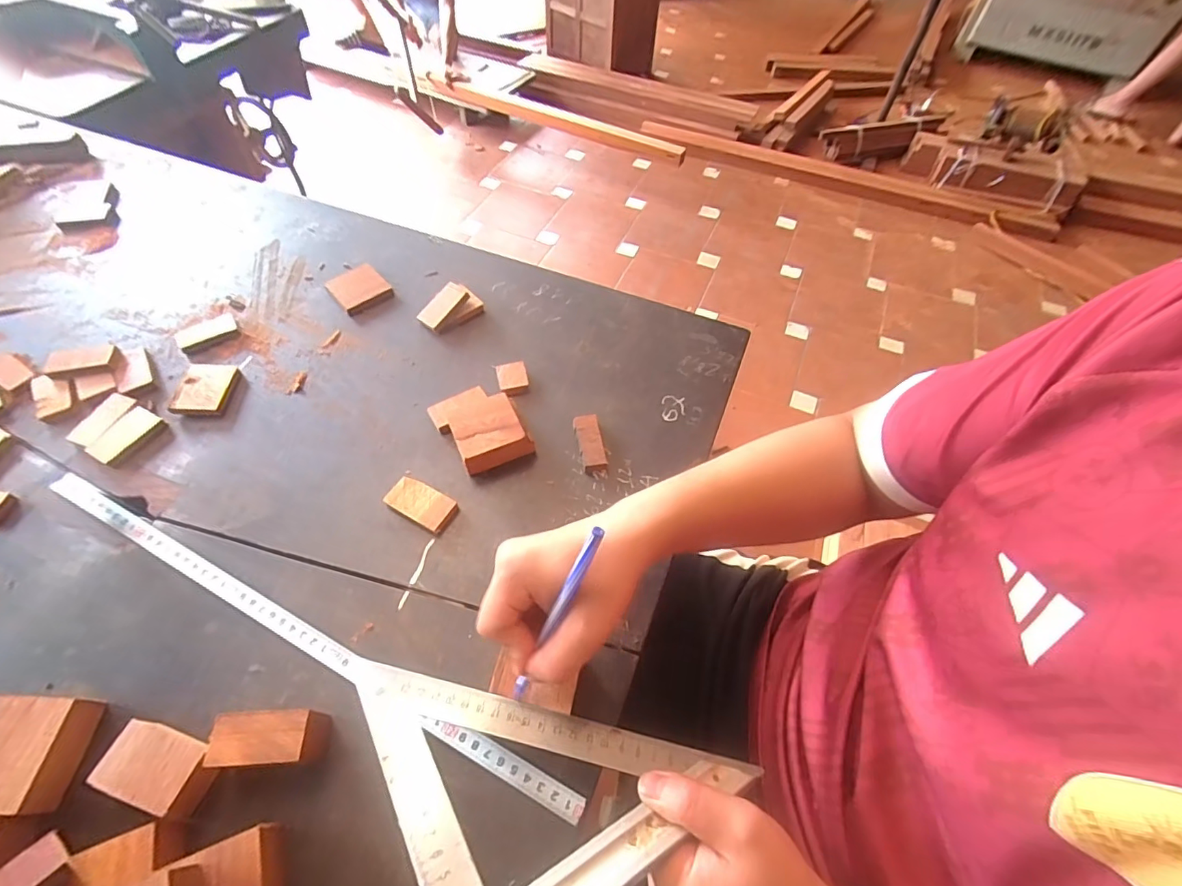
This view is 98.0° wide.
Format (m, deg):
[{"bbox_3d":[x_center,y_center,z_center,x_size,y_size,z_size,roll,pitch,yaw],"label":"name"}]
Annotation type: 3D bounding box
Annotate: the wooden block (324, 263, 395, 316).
[{"bbox_3d":[-0.256,-0.170,0.569,0.055,0.011,0.061,-36,64,-23],"label":"wooden block"}]

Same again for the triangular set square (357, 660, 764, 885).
[{"bbox_3d":[-0.037,0.199,0.271,0.234,0.007,0.129,12,27,6],"label":"triangular set square"}]

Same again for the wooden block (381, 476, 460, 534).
[{"bbox_3d":[-0.141,0.050,0.428,0.055,0.010,0.031,25,59,14],"label":"wooden block"}]

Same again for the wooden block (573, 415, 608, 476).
[{"bbox_3d":[0.000,0.001,0.465,0.022,0.013,0.056,-10,57,-9],"label":"wooden block"}]

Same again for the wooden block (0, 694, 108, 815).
[{"bbox_3d":[-0.350,0.192,0.319,0.060,0.030,0.059,2,56,-1],"label":"wooden block"}]

